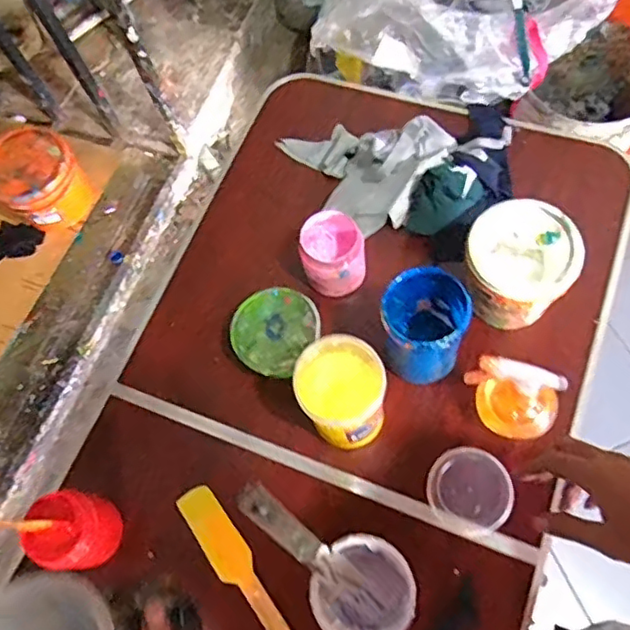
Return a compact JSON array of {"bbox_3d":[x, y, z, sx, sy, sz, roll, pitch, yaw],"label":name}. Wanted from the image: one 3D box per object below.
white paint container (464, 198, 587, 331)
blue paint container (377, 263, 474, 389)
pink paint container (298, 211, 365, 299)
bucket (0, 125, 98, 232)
[{"bbox_3d":[0.249,-0.061,0.759,0.126,0.115,0.121,-3,67,6],"label":"white paint container"},{"bbox_3d":[0.134,0.014,0.737,0.097,0.152,0.091,27,73,17],"label":"blue paint container"},{"bbox_3d":[0.026,-0.078,0.842,0.087,0.103,0.089,-6,66,4],"label":"pink paint container"},{"bbox_3d":[-0.715,-0.341,1.597,0.226,0.211,0.196,-43,69,-11],"label":"bucket"}]

